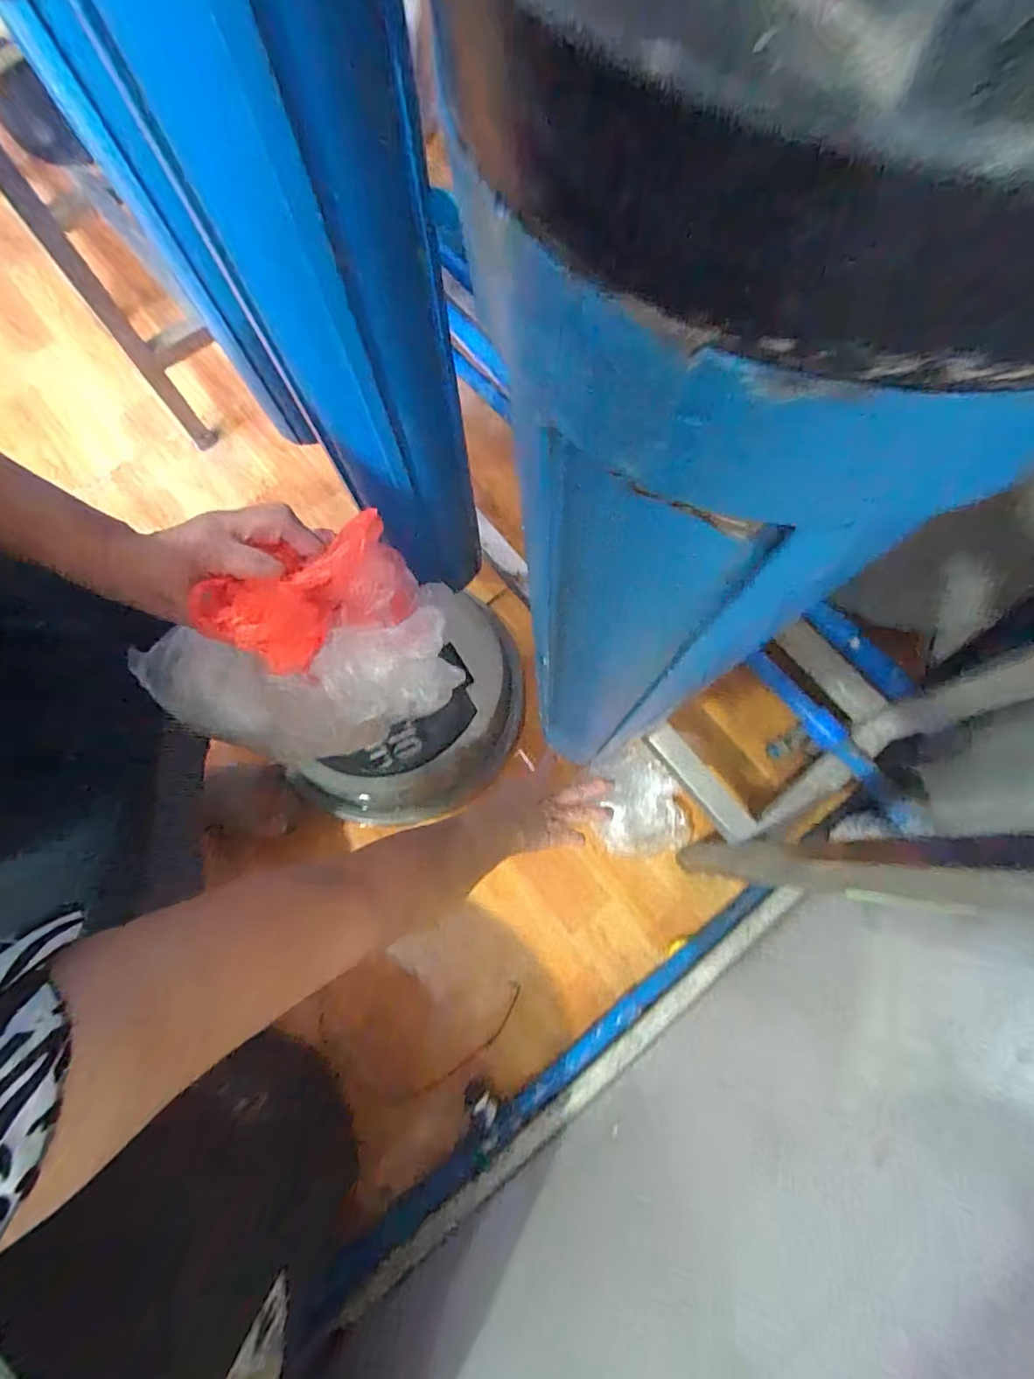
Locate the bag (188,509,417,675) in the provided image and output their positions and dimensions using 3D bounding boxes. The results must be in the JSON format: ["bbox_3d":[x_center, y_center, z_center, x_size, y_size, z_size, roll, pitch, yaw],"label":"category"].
[{"bbox_3d":[-0.126,-0.073,0.370,0.077,0.066,0.152,45,48,12],"label":"bag"}]

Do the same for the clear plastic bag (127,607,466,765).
[{"bbox_3d":[-0.170,-0.003,0.435,0.250,0.131,0.085,-6,72,10],"label":"clear plastic bag"}]

